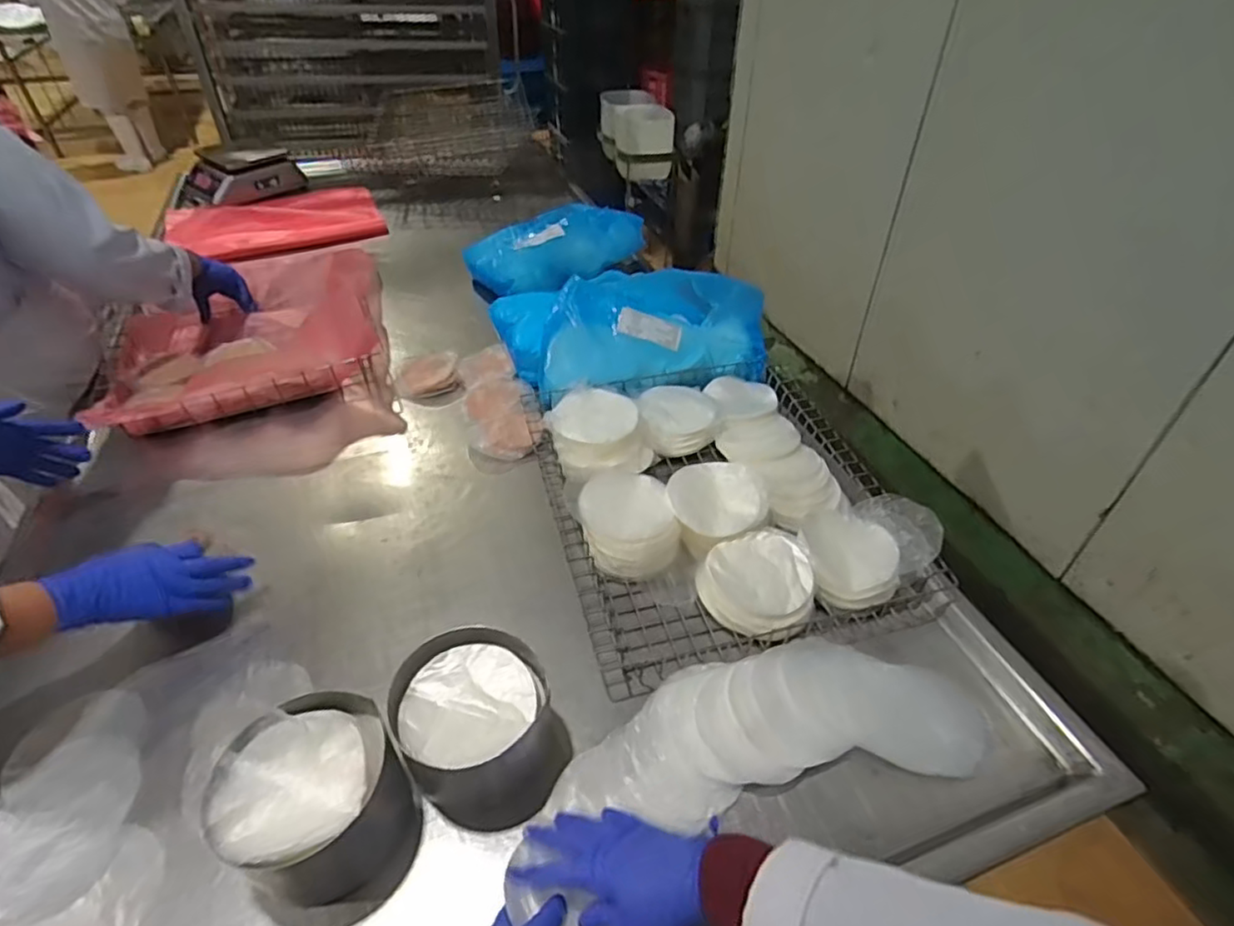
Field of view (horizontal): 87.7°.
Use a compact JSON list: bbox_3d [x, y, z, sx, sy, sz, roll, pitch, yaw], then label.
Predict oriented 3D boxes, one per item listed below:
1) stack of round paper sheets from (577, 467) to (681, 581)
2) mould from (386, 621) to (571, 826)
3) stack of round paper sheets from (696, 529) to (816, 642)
[{"bbox_3d":[0.016,0.081,0.845,0.116,0.055,0.157,-11,40,-12],"label":"stack of round paper sheets"},{"bbox_3d":[-0.133,0.256,0.625,0.144,0.099,0.160,-31,49,-31],"label":"mould"},{"bbox_3d":[0.176,0.143,0.788,0.136,0.031,0.143,23,46,25],"label":"stack of round paper sheets"}]

